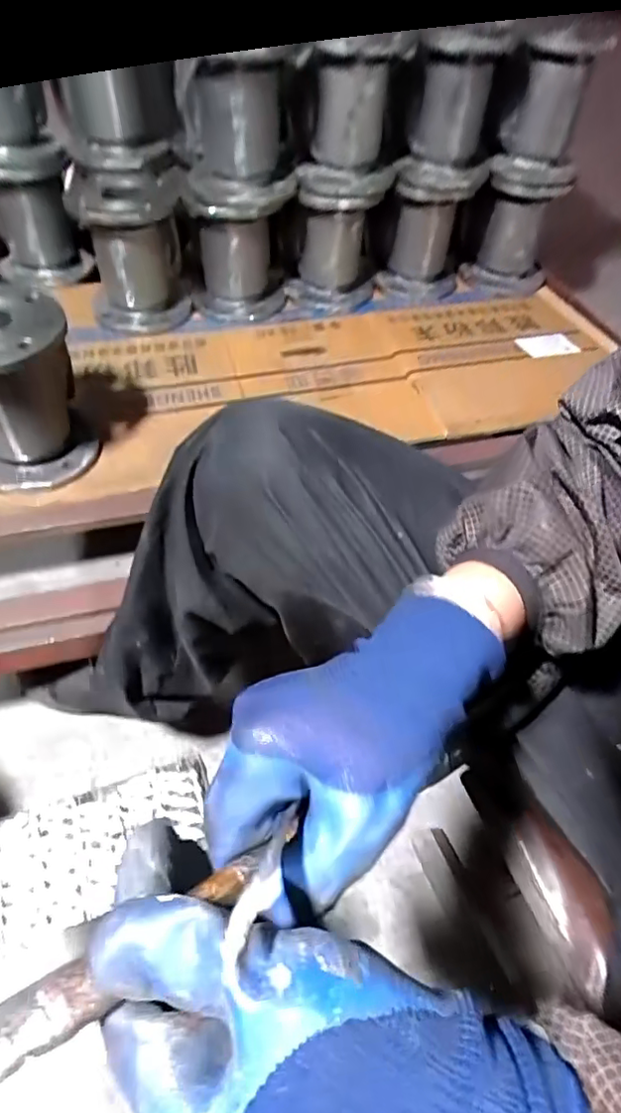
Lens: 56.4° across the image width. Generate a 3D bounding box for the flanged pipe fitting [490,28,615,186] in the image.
[{"bbox_3d":[0.388,-0.721,0.939,0.134,0.217,0.144,15,52,9],"label":"flanged pipe fitting"}]

